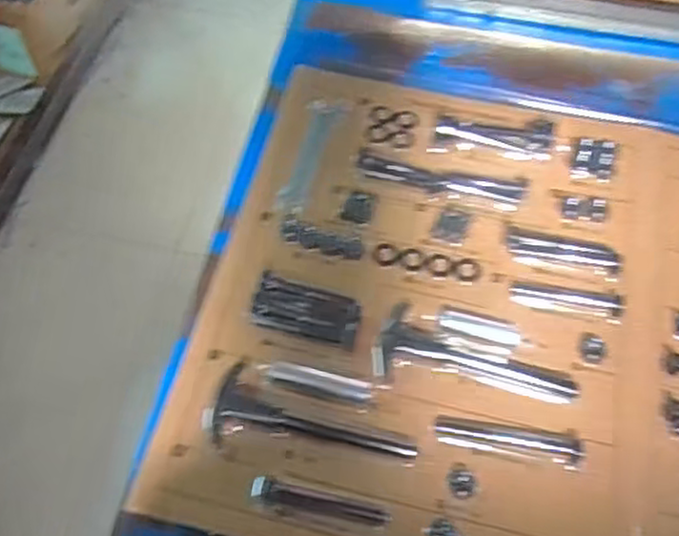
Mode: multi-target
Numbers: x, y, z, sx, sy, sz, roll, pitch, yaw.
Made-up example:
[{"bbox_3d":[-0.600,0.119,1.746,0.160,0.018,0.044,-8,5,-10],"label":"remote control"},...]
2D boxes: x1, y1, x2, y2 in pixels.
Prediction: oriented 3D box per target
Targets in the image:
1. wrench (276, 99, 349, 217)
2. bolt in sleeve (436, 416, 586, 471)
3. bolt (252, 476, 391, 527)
[{"bbox_3d":[-0.026,-0.095,0.567,0.030,0.004,0.120,17,61,9],"label":"wrench"},{"bbox_3d":[0.109,0.110,0.445,0.090,0.016,0.025,6,60,3],"label":"bolt in sleeve"},{"bbox_3d":[-0.012,0.144,0.424,0.084,0.021,0.014,10,60,5],"label":"bolt"}]

